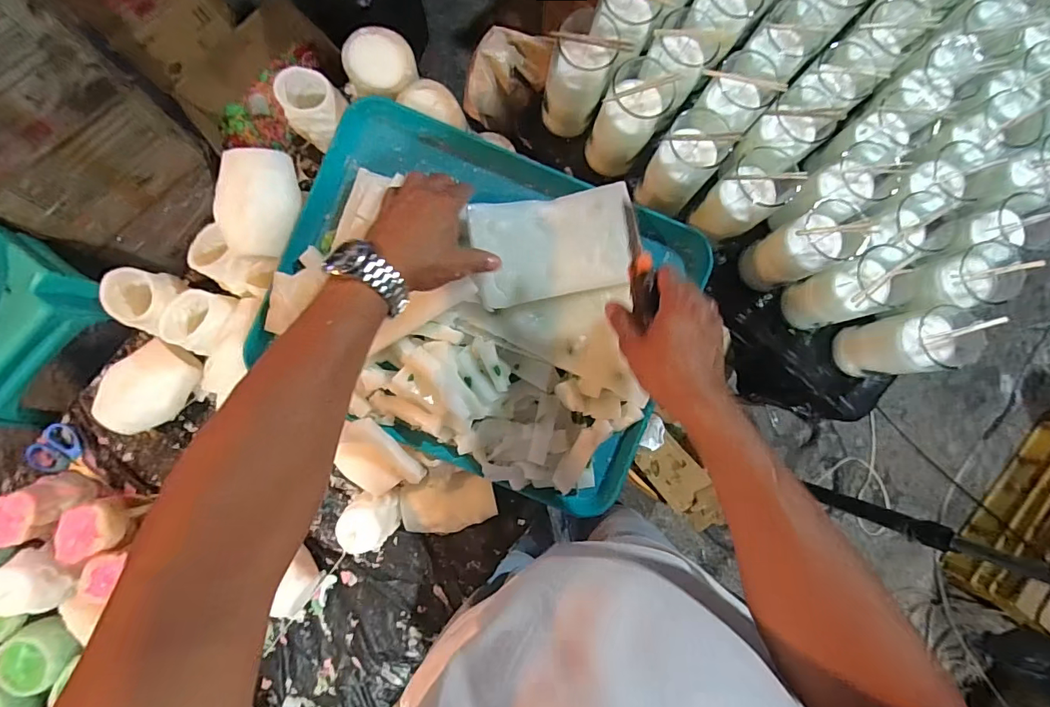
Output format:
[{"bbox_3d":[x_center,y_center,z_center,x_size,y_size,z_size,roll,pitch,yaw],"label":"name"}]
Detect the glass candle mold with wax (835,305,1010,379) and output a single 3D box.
[{"bbox_3d":[0.448,-0.012,0.551,0.080,0.124,0.068,-11,87,-2],"label":"glass candle mold with wax"}]

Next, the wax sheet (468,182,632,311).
[{"bbox_3d":[0.030,-0.119,0.511,0.169,0.017,0.112,-10,87,-2],"label":"wax sheet"}]

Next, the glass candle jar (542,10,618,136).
[{"bbox_3d":[0.062,-0.330,0.570,0.070,0.110,0.078,11,86,-1],"label":"glass candle jar"}]

